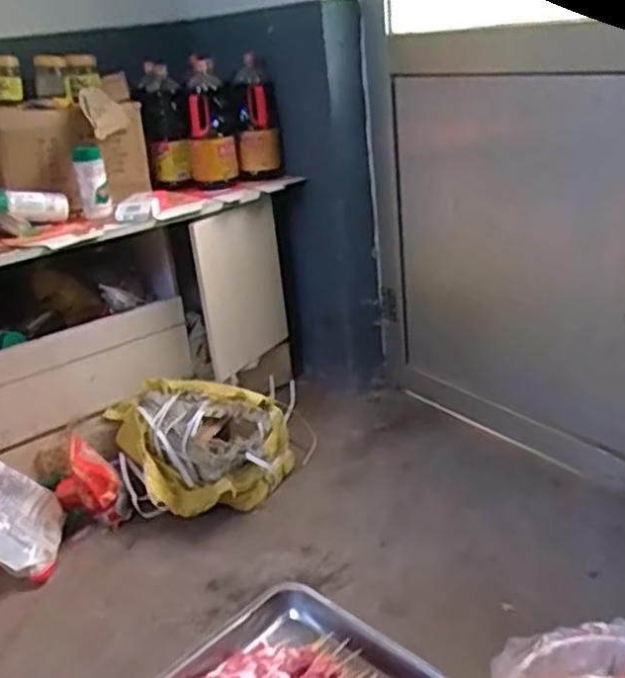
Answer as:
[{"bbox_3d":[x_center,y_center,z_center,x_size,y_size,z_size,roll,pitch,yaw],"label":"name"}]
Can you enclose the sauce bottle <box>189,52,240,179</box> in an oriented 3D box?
[{"bbox_3d":[-0.237,-0.497,1.657,0.102,0.262,0.116,-9,23,-6],"label":"sauce bottle"}]

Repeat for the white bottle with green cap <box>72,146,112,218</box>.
[{"bbox_3d":[-0.453,-0.320,1.486,0.062,0.139,0.045,-12,24,-13],"label":"white bottle with green cap"}]

